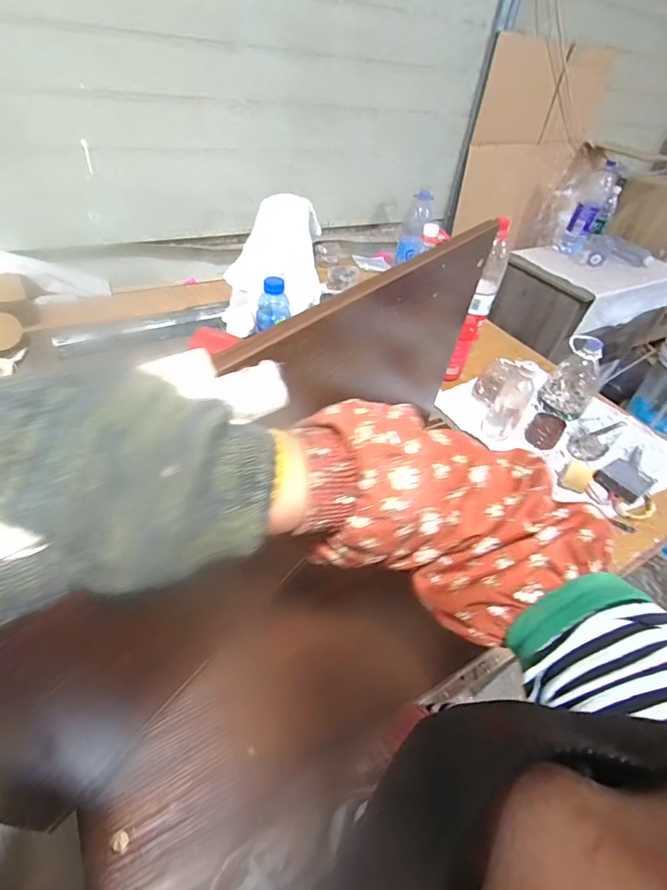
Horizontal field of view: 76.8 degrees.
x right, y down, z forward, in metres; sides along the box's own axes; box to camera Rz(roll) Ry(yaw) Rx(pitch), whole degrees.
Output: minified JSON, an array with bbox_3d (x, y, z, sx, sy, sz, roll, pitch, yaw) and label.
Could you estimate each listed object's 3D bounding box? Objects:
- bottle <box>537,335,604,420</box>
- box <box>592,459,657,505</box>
[{"bbox_3d":[0.534,-0.153,0.921,0.096,0.150,0.100,33,50,24],"label":"bottle"},{"bbox_3d":[0.542,0.065,0.786,0.067,0.033,0.077,-23,51,-27],"label":"box"}]

